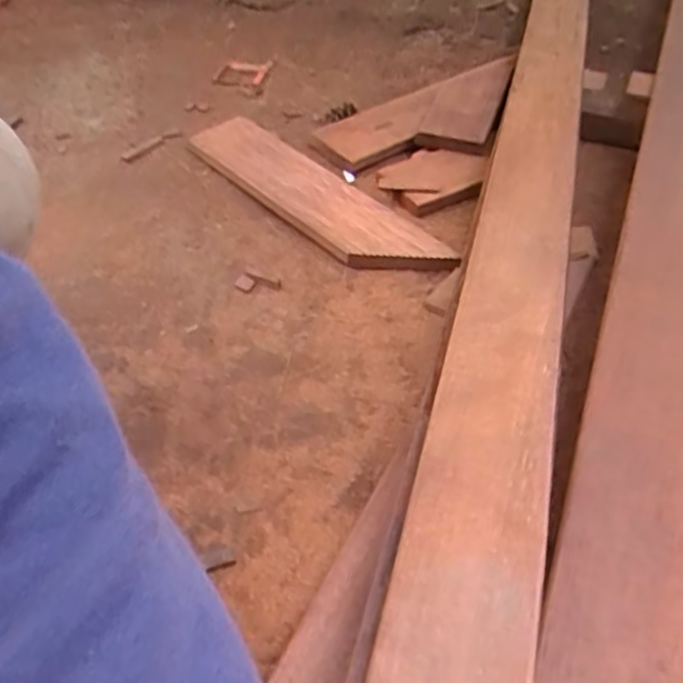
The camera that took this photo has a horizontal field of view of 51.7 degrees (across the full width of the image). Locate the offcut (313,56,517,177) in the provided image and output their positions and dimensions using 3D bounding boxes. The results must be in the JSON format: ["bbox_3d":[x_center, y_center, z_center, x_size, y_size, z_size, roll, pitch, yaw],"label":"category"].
[{"bbox_3d":[0.126,-0.299,0.957,0.317,0.031,0.186,-28,50,-15],"label":"offcut"}]

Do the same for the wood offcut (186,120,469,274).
[{"bbox_3d":[-0.031,-0.175,0.845,0.368,0.024,0.105,36,64,23],"label":"wood offcut"}]

